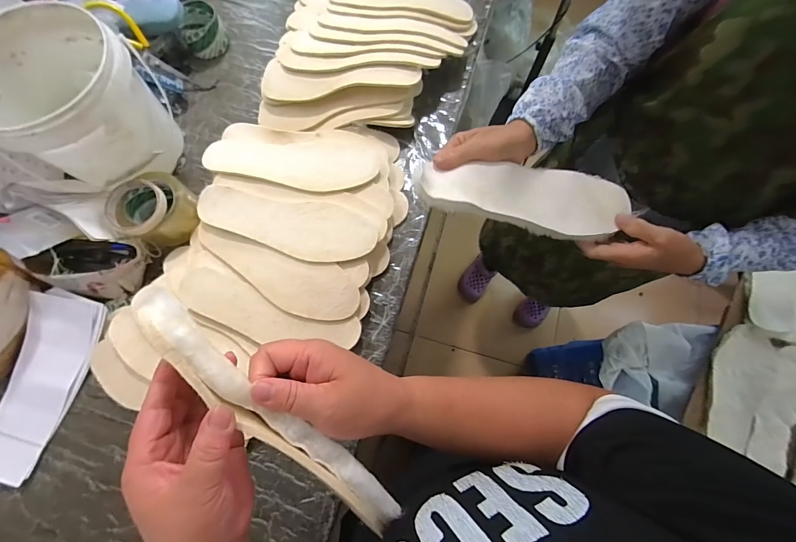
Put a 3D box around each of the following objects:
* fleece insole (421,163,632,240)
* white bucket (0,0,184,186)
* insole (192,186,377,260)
[{"bbox_3d":[0.150,-0.090,0.411,0.255,0.028,0.093,3,74,-17],"label":"fleece insole"},{"bbox_3d":[-0.486,-0.242,0.552,0.199,0.186,0.189,0,75,0],"label":"white bucket"},{"bbox_3d":[-0.171,-0.074,0.543,0.270,0.015,0.089,15,75,4],"label":"insole"}]

